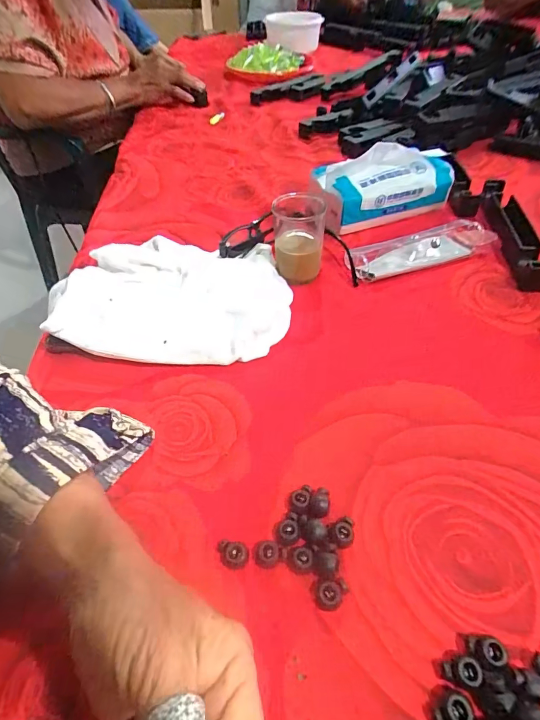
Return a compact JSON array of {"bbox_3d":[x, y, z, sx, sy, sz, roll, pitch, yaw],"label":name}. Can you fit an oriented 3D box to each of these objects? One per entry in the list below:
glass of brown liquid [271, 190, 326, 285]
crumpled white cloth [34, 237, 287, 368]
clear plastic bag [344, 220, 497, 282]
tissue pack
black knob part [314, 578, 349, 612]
[{"bbox_3d":[0.031,-0.125,0.405,0.052,0.074,0.055,-1,50,1],"label":"glass of brown liquid"},{"bbox_3d":[-0.105,-0.071,0.396,0.245,0.034,0.174,-2,49,3],"label":"crumpled white cloth"},{"bbox_3d":[0.169,-0.126,0.437,0.162,0.022,0.050,-17,50,-11],"label":"clear plastic bag"},{"bbox_3d":[0.136,-0.223,0.483,0.168,0.074,0.080,-17,50,-11],"label":"tissue pack"},{"bbox_3d":[0.035,0.136,0.225,0.019,0.011,0.015,0,49,5],"label":"black knob part"}]

